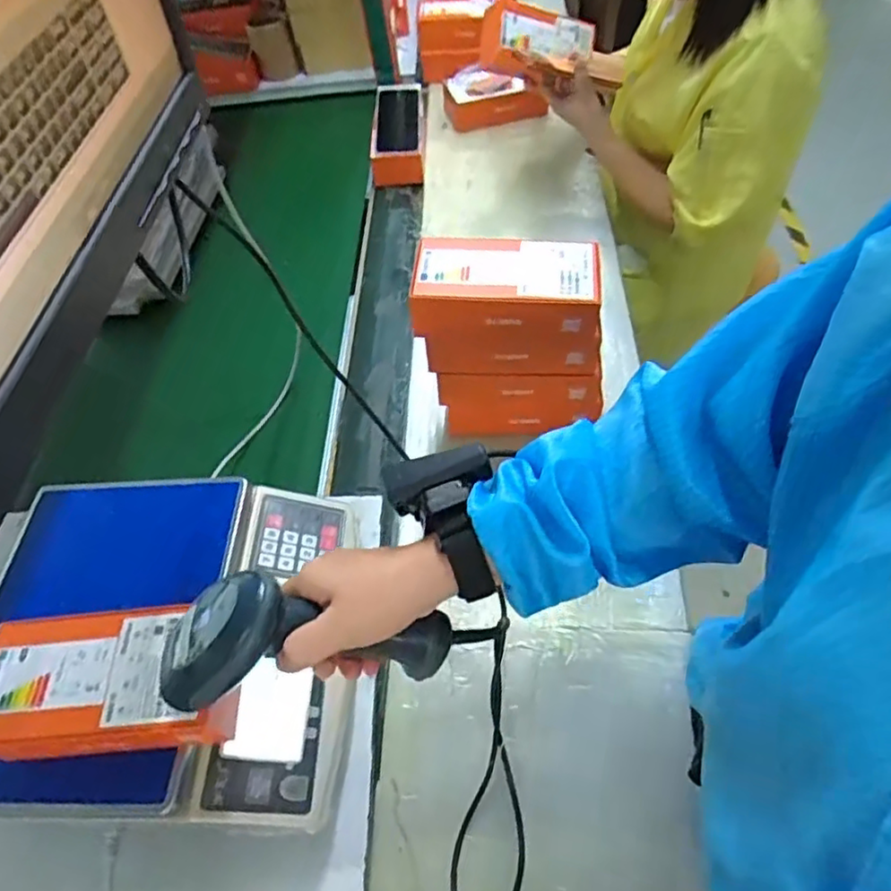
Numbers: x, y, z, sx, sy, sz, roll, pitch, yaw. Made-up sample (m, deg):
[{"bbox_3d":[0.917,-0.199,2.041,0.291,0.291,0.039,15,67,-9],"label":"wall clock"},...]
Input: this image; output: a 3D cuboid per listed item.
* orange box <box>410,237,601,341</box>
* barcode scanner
[{"bbox_3d":[0.061,-0.160,0.627,0.180,0.053,0.093,-1,55,8],"label":"orange box"},{"bbox_3d":[-0.085,0.126,0.402,0.179,0.072,0.063,7,56,-15],"label":"barcode scanner"}]

